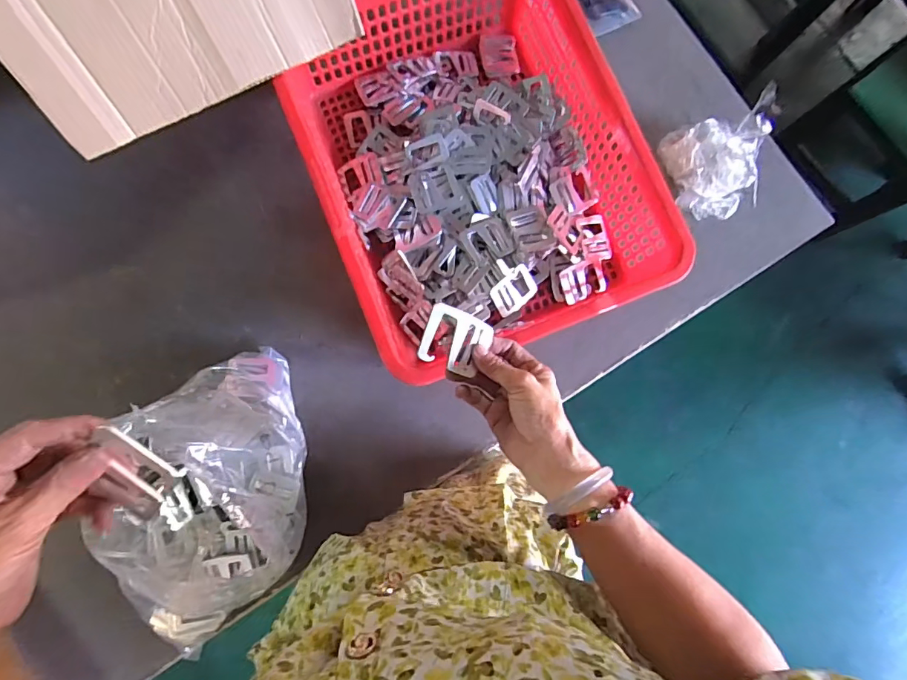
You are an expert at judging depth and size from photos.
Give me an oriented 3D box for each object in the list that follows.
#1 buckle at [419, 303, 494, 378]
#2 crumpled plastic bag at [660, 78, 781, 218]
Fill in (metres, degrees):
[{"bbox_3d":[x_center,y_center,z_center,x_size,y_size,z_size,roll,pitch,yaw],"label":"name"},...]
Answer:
[{"bbox_3d":[0.002,0.001,0.417,0.058,0.006,0.052,23,88,-19],"label":"buckle"},{"bbox_3d":[0.357,-0.236,0.607,0.101,0.136,0.129,-17,85,-7],"label":"crumpled plastic bag"}]

